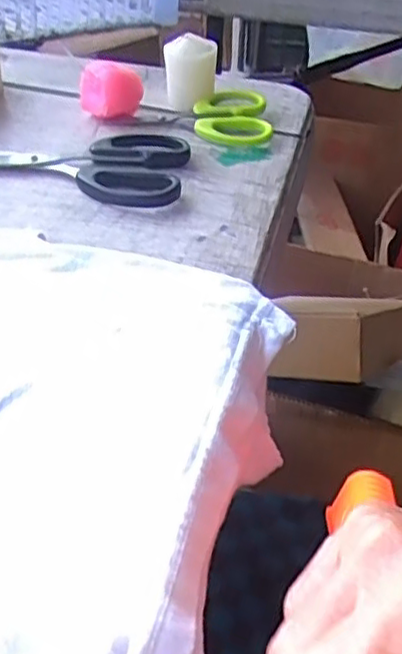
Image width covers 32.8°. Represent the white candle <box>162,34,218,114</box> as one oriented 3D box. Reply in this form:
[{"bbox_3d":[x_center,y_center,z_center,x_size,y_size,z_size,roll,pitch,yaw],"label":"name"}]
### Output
[{"bbox_3d":[-0.008,-0.194,0.510,0.037,0.047,0.030,-2,40,-4],"label":"white candle"}]

